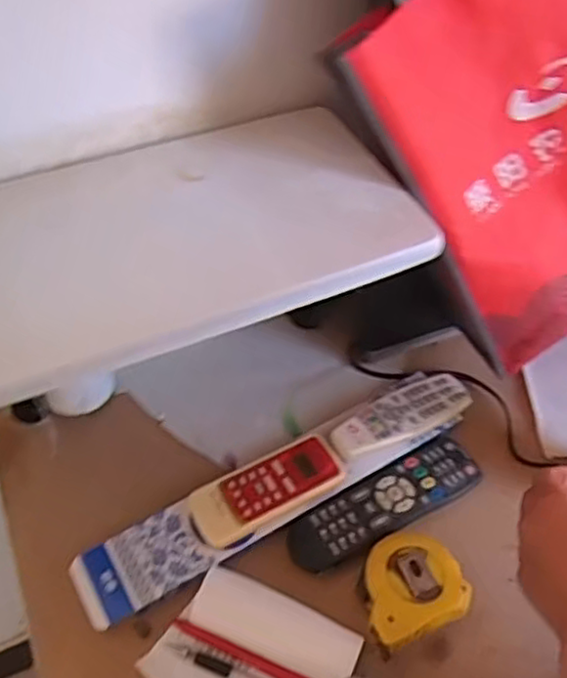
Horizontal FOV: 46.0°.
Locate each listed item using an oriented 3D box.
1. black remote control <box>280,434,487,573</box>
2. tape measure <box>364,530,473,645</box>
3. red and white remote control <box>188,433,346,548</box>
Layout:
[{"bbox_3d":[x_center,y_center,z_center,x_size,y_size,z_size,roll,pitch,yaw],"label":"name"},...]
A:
[{"bbox_3d":[0.090,0.148,0.589,0.185,0.029,0.056,-28,57,-18],"label":"black remote control"},{"bbox_3d":[0.102,0.198,0.536,0.085,0.041,0.079,-15,54,-10],"label":"tape measure"},{"bbox_3d":[-0.013,0.128,0.574,0.133,0.014,0.052,-24,56,-16],"label":"red and white remote control"}]

